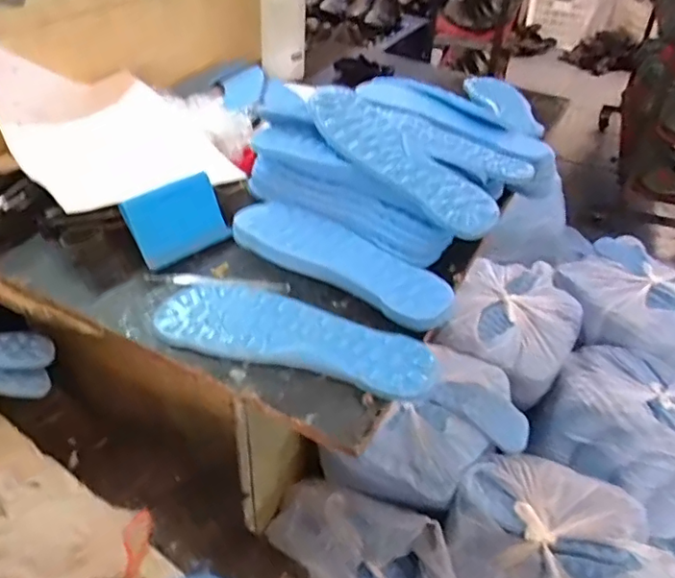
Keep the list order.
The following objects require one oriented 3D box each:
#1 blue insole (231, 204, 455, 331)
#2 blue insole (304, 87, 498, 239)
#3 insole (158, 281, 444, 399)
[{"bbox_3d":[0.005,-0.034,0.571,0.247,0.022,0.076,25,44,25],"label":"blue insole"},{"bbox_3d":[0.058,-0.140,0.585,0.084,0.016,0.252,-27,59,-27],"label":"blue insole"},{"bbox_3d":[-0.038,0.041,0.501,0.252,0.013,0.078,12,40,10],"label":"insole"}]

